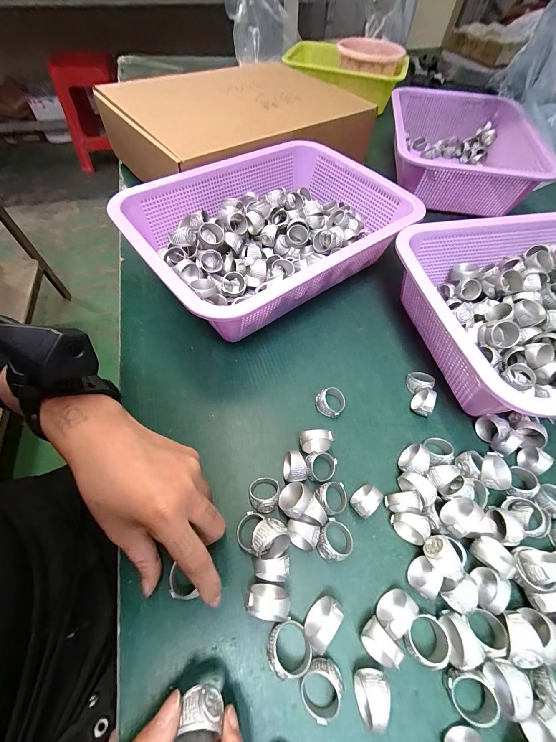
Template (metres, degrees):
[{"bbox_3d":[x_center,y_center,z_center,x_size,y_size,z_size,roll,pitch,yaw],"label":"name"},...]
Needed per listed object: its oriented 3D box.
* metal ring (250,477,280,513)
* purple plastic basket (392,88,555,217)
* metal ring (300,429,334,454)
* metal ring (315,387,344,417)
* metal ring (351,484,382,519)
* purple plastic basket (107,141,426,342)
[{"bbox_3d":[-0.011,0.098,0.234,0.023,0.018,0.025,1,57,-2],"label":"metal ring"},{"bbox_3d":[0.296,-0.381,0.505,0.211,0.081,0.305,11,58,4],"label":"purple plastic basket"},{"bbox_3d":[0.032,0.062,0.255,0.027,0.026,0.014,2,57,-2],"label":"metal ring"},{"bbox_3d":[0.050,0.030,0.283,0.026,0.017,0.026,1,57,-2],"label":"metal ring"},{"bbox_3d":[0.069,0.102,0.233,0.024,0.023,0.018,-32,64,-21],"label":"metal ring"},{"bbox_3d":[-0.007,-0.161,0.359,0.299,0.083,0.223,-32,64,-21],"label":"purple plastic basket"}]

